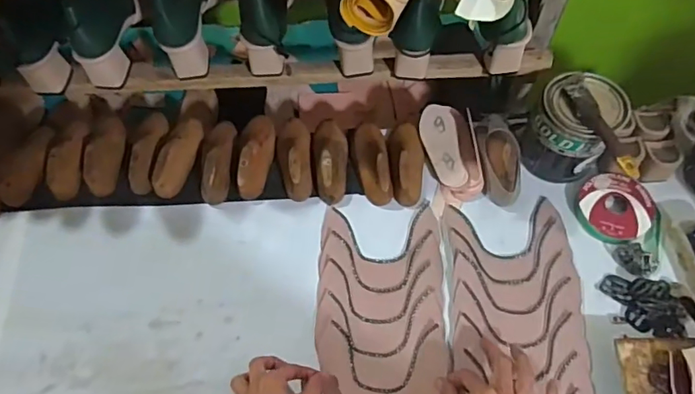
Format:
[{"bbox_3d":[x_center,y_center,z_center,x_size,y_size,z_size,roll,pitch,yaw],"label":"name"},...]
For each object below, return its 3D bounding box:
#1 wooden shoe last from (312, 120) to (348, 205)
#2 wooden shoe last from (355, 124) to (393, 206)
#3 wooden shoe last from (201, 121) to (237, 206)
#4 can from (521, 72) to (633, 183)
[{"bbox_3d":[-0.025,-0.061,0.750,0.049,0.056,0.138,-5,65,1],"label":"wooden shoe last"},{"bbox_3d":[0.034,-0.057,0.747,0.052,0.048,0.136,-6,65,1],"label":"wooden shoe last"},{"bbox_3d":[-0.196,-0.062,0.763,0.046,0.053,0.138,1,66,4],"label":"wooden shoe last"},{"bbox_3d":[0.314,-0.094,0.699,0.115,0.125,0.109,-1,65,3],"label":"can"}]

